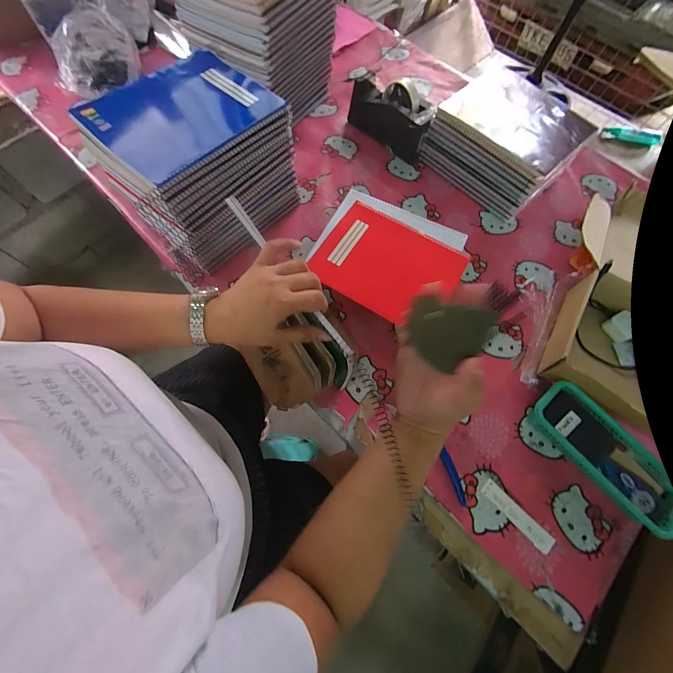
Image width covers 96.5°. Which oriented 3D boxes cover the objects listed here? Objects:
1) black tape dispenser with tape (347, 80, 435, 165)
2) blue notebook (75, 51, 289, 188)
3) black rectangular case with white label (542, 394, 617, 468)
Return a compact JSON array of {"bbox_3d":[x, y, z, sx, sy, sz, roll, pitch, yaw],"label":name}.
[{"bbox_3d":[0.121,-0.492,0.667,0.197,0.103,0.067,39,72,12],"label":"black tape dispenser with tape"},{"bbox_3d":[-0.238,-0.348,0.461,0.209,0.020,0.242,39,72,11],"label":"blue notebook"},{"bbox_3d":[0.362,0.139,0.449,0.062,0.016,0.106,-38,75,-15],"label":"black rectangular case with white label"}]

